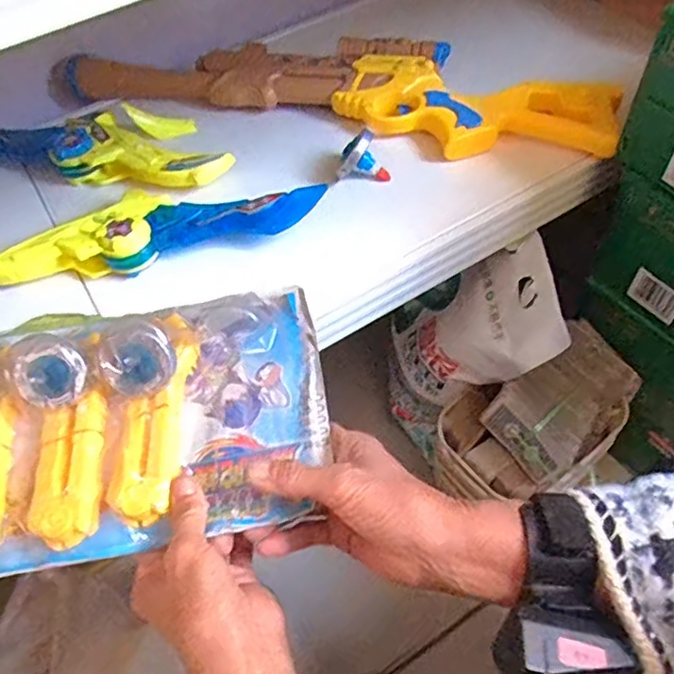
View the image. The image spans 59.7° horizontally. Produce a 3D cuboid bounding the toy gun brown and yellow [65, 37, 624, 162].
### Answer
[{"bbox_3d":[-0.017,-0.262,0.600,0.573,0.038,0.134,16,60,13],"label":"toy gun brown and yellow"}]

